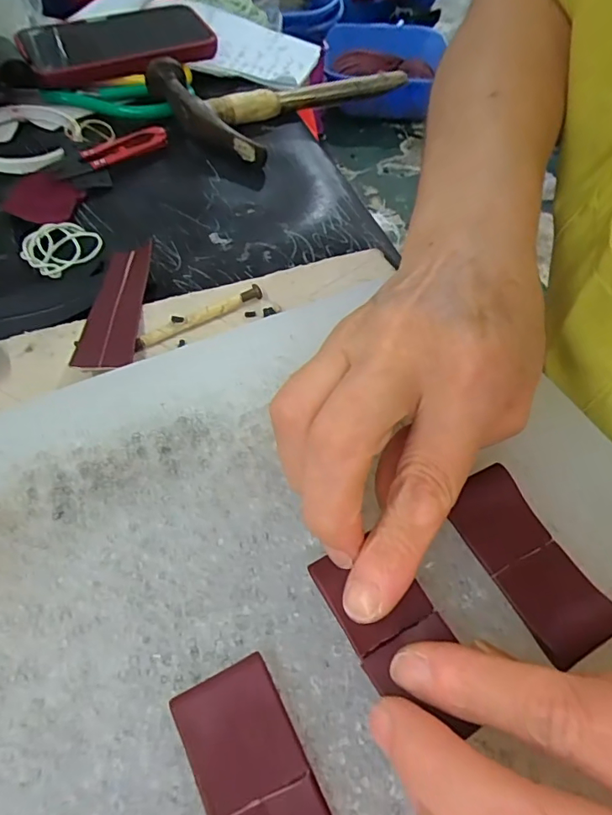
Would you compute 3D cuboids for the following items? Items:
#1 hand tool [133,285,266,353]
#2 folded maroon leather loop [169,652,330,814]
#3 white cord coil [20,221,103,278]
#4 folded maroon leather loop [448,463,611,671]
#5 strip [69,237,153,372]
[{"bbox_3d":[-0.053,-0.045,0.250,0.068,0.008,0.006,-28,60,-21],"label":"hand tool"},{"bbox_3d":[-0.012,0.098,0.127,0.027,0.006,0.059,-22,58,-18],"label":"folded maroon leather loop"},{"bbox_3d":[-0.156,-0.104,0.315,0.043,0.008,0.044,1,54,-2],"label":"white cord coil"},{"bbox_3d":[0.071,0.049,0.162,0.028,0.007,0.059,-23,58,-18],"label":"folded maroon leather loop"},{"bbox_3d":[-0.104,-0.060,0.275,0.028,0.006,0.129,-5,42,-6],"label":"strip"}]

